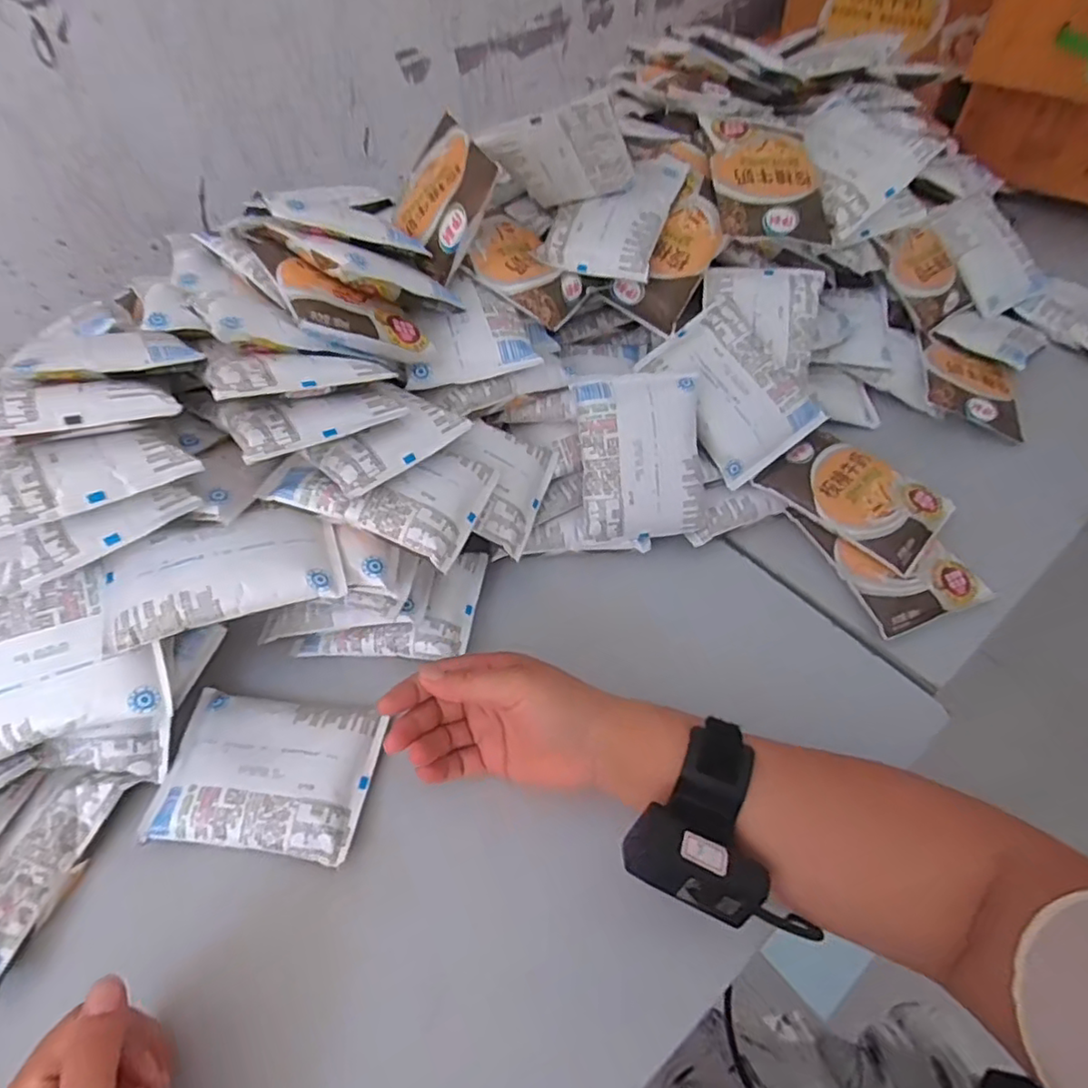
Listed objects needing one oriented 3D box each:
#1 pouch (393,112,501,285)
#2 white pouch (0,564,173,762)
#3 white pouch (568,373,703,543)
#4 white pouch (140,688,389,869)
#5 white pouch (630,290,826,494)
[{"bbox_3d":[-0.074,-0.257,0.469,0.083,0.020,0.112,-45,56,22],"label":"pouch"},{"bbox_3d":[-0.293,0.071,0.374,0.127,0.023,0.092,-15,78,-6],"label":"white pouch"},{"bbox_3d":[0.075,-0.067,0.488,0.092,0.022,0.126,-8,96,-4],"label":"white pouch"},{"bbox_3d":[-0.175,0.142,0.400,0.128,0.016,0.093,3,53,6],"label":"white pouch"},{"bbox_3d":[0.154,-0.126,0.514,0.099,0.016,0.131,-37,85,-6],"label":"white pouch"}]

